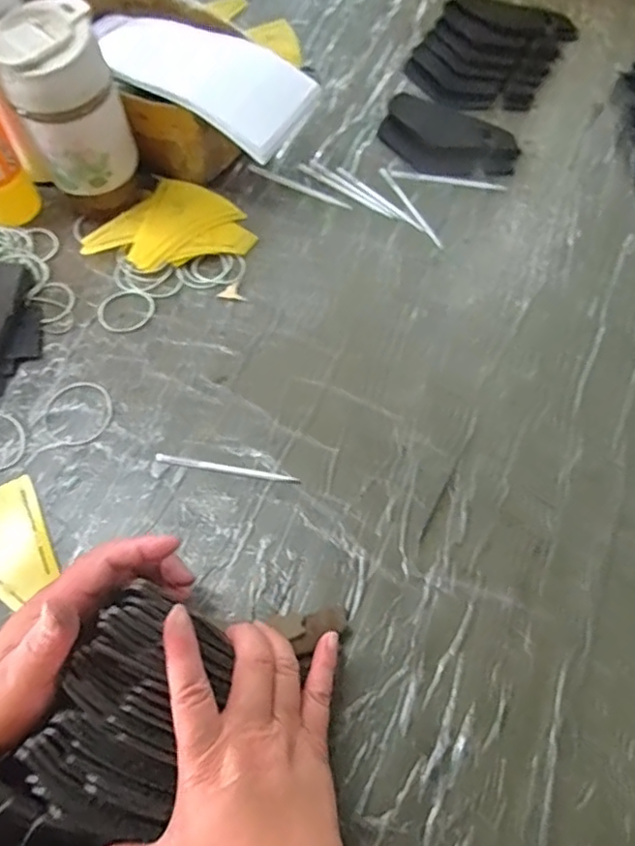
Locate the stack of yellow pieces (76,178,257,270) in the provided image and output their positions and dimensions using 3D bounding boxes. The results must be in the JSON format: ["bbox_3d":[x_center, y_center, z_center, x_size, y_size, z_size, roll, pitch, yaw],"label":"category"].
[{"bbox_3d":[-0.142,-0.181,0.550,0.144,0.019,0.095,-20,66,-11],"label":"stack of yellow pieces"}]

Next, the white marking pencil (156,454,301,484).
[{"bbox_3d":[-0.068,0.035,0.447,0.110,0.004,0.006,10,64,3],"label":"white marking pencil"}]

